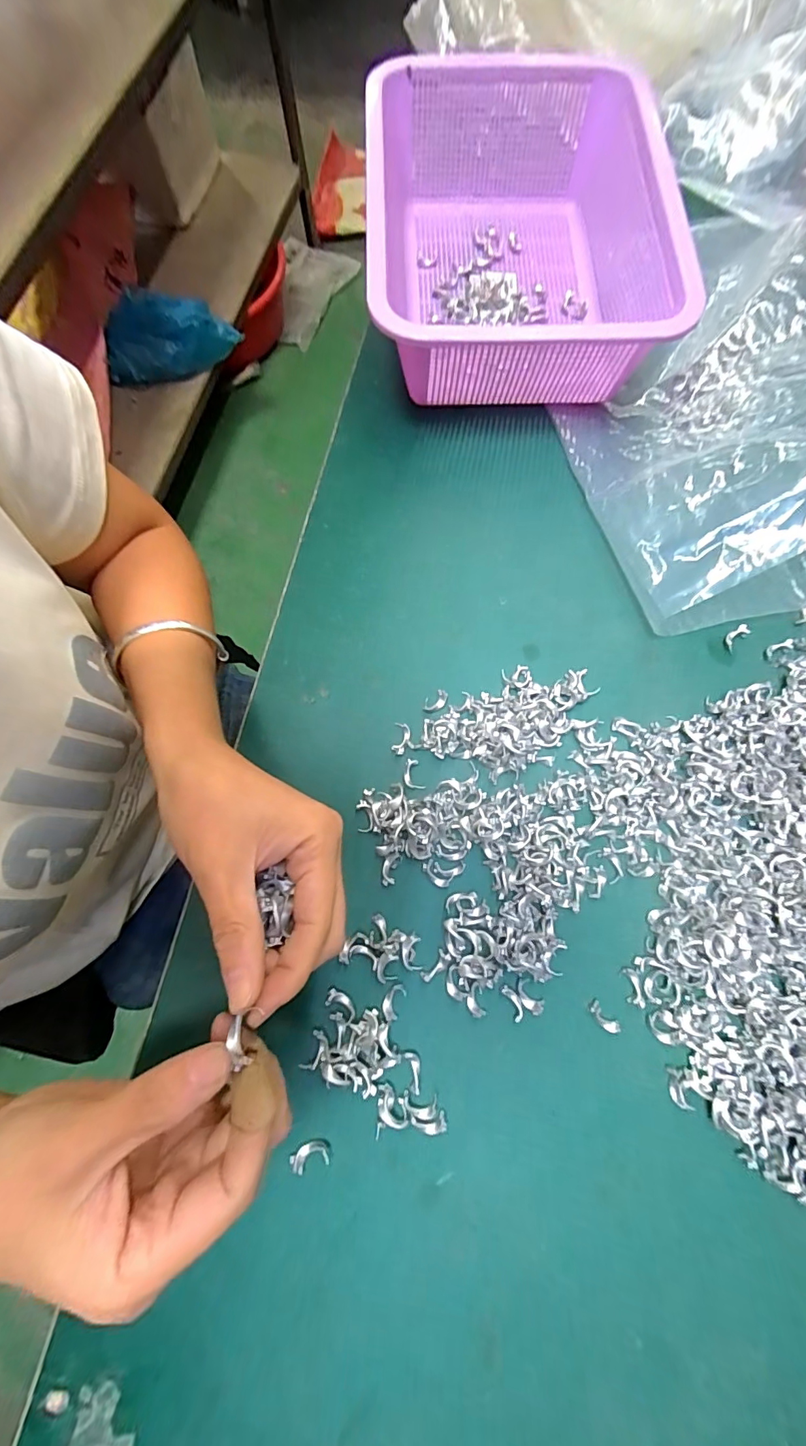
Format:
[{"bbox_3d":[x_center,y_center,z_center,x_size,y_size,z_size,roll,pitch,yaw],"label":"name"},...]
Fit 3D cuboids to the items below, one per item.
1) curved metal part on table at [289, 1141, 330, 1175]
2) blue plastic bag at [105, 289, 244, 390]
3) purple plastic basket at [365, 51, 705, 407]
[{"bbox_3d":[-0.049,0.227,0.249,0.020,0.004,0.011,-20,75,-5],"label":"curved metal part on table"},{"bbox_3d":[-0.496,-0.803,1.009,0.259,0.109,0.153,15,76,6],"label":"blue plastic bag"},{"bbox_3d":[0.080,-0.383,0.386,0.215,0.095,0.315,-5,74,-1],"label":"purple plastic basket"}]

